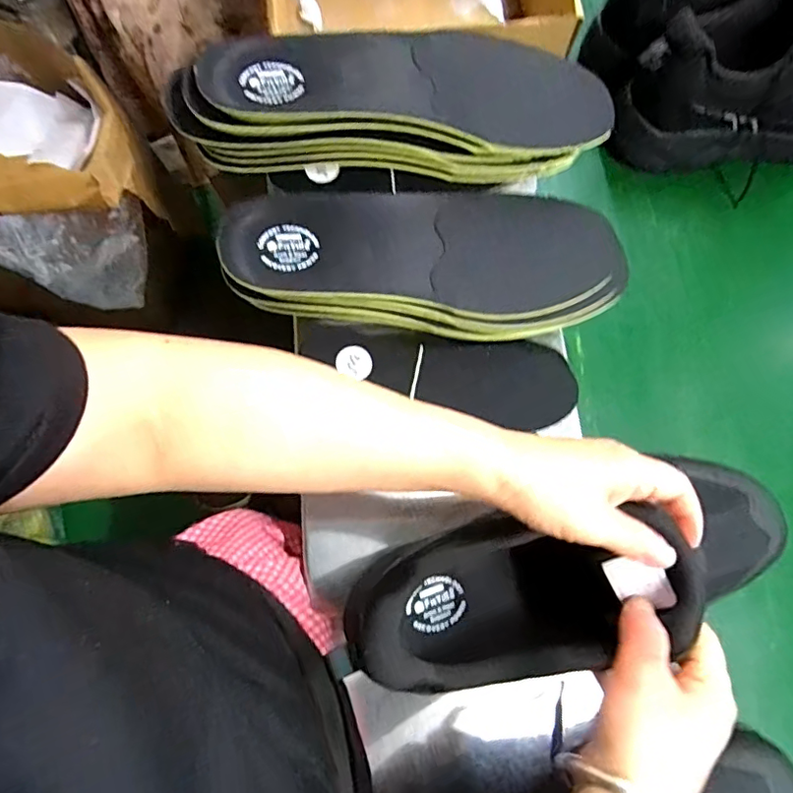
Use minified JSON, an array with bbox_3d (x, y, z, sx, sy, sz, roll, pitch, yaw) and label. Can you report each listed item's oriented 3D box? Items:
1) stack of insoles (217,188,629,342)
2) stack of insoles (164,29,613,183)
[{"bbox_3d":[0.025,-0.103,0.406,0.292,0.050,0.107,-2,74,-1],"label":"stack of insoles"},{"bbox_3d":[0.000,-0.222,0.406,0.307,0.078,0.100,-2,74,-1],"label":"stack of insoles"}]

